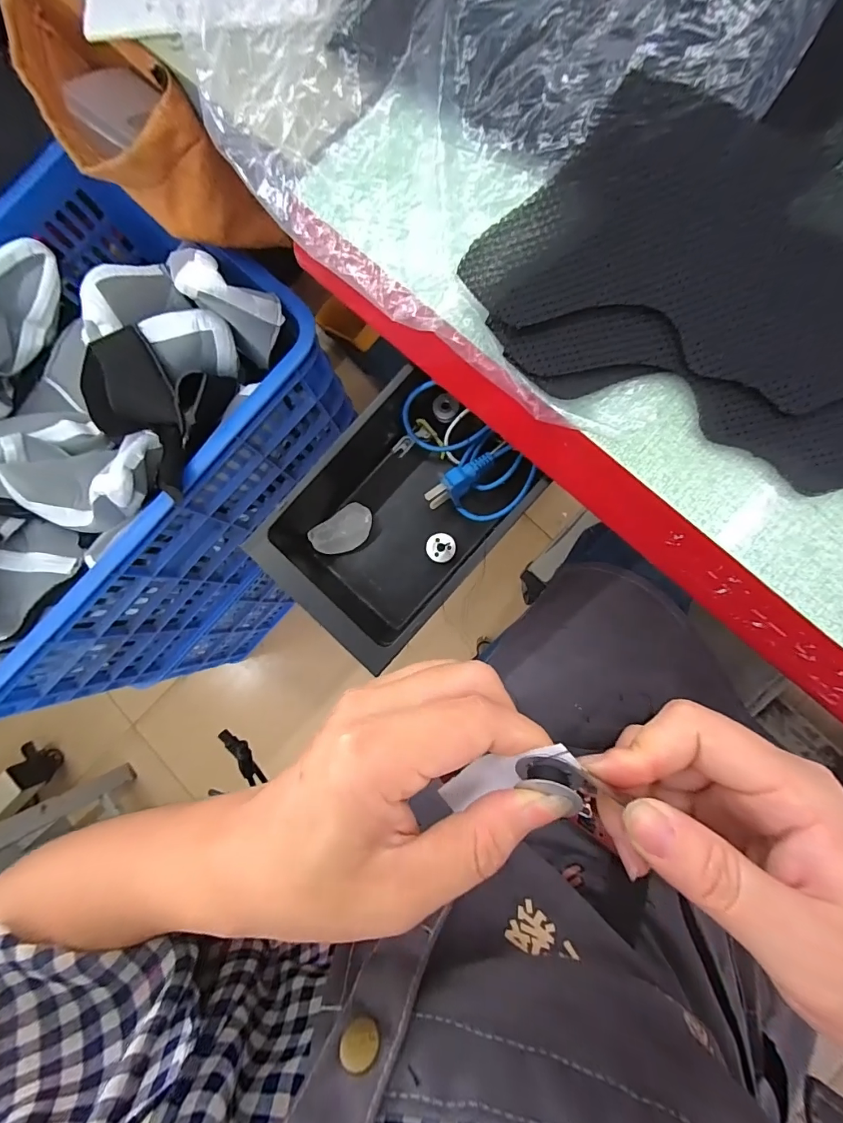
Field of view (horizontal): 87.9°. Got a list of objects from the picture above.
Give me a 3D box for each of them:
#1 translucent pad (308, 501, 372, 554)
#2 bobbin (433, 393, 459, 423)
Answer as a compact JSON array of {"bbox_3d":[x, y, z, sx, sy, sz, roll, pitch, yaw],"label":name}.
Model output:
[{"bbox_3d":[-0.061,-0.024,0.336,0.049,0.013,0.031,-36,82,1],"label":"translucent pad"},{"bbox_3d":[0.018,-0.119,0.339,0.019,0.007,0.020,0,84,5],"label":"bobbin"}]

